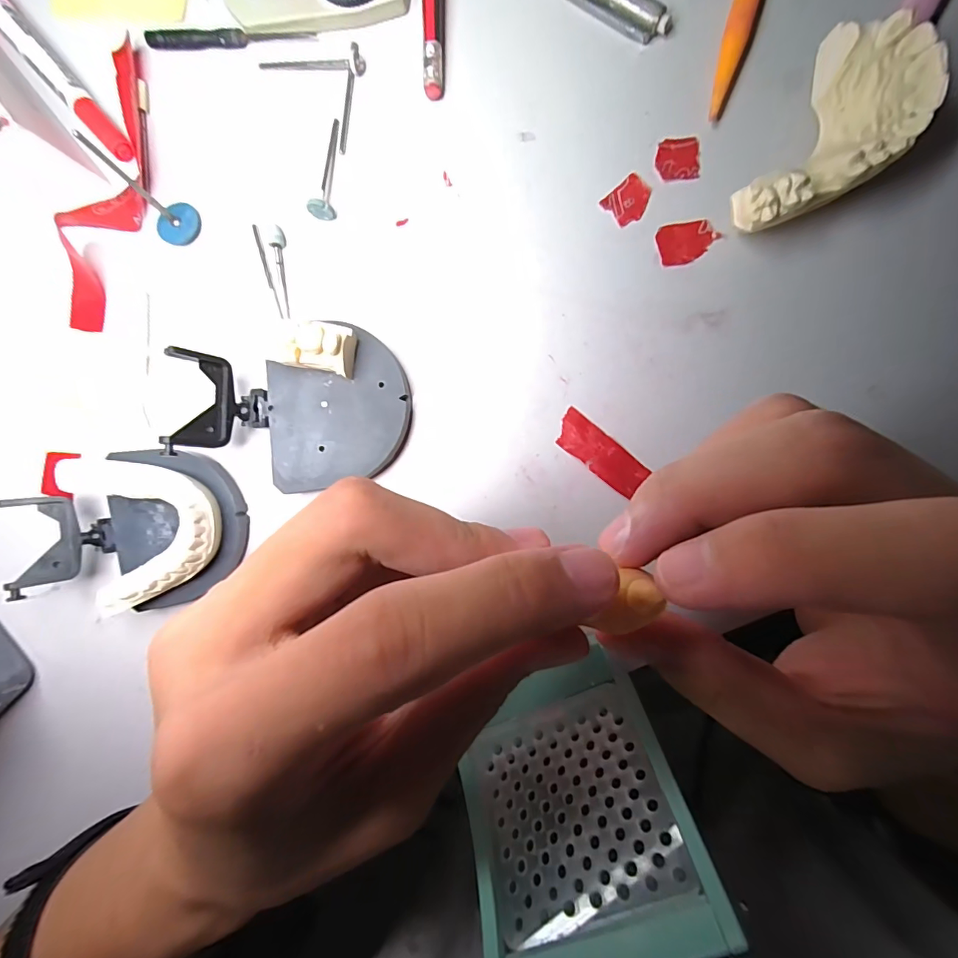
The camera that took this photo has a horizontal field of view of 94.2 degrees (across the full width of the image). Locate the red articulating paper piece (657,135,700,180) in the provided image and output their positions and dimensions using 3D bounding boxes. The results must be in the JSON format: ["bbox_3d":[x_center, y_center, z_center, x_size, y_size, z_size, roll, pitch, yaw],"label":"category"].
[{"bbox_3d":[0.077,-0.124,0.171,0.015,0.004,0.014,-4,93,8],"label":"red articulating paper piece"}]

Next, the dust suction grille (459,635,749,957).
[{"bbox_3d":[0.031,0.113,0.155,0.075,0.084,0.010,-26,131,8],"label":"dust suction grille"}]

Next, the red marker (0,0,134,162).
[{"bbox_3d":[-0.206,-0.197,0.199,0.015,0.010,0.139,-43,87,8],"label":"red marker"}]

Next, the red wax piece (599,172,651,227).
[{"bbox_3d":[0.059,-0.110,0.174,0.017,0.004,0.015,-41,88,8],"label":"red wax piece"}]

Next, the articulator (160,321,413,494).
[{"bbox_3d":[-0.074,-0.027,0.185,0.087,0.031,0.061,-5,93,8],"label":"articulator"}]

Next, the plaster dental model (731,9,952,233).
[{"bbox_3d":[0.118,-0.110,0.153,0.038,0.029,0.066,31,97,5],"label":"plaster dental model"}]

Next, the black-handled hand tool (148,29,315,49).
[{"bbox_3d":[-0.108,-0.190,0.191,0.076,0.004,0.006,4,94,7],"label":"black-handled hand tool"}]

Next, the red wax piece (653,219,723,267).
[{"bbox_3d":[0.081,-0.092,0.172,0.023,0.004,0.015,-11,92,8],"label":"red wax piece"}]

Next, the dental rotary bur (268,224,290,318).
[{"bbox_3d":[-0.086,-0.091,0.194,0.006,0.006,0.039,-5,93,8],"label":"dental rotary bur"}]

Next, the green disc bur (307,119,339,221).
[{"bbox_3d":[-0.065,-0.131,0.187,0.008,0.010,0.041,5,94,7],"label":"green disc bur"}]

